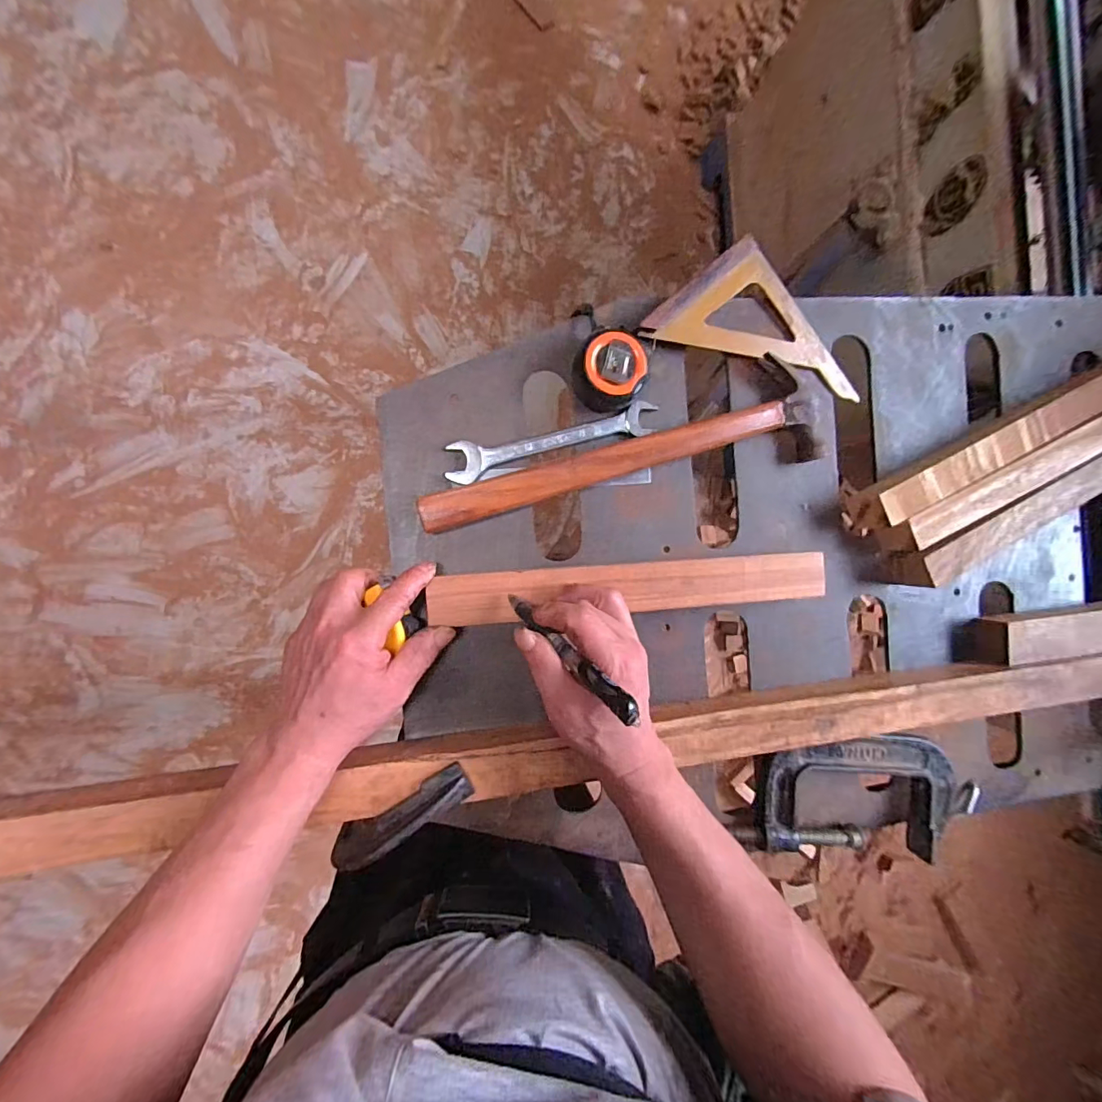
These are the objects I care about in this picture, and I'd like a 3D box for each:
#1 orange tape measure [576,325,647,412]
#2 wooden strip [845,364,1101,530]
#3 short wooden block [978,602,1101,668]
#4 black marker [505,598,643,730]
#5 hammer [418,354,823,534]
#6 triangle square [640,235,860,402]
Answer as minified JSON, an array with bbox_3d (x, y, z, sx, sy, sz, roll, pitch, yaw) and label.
[{"bbox_3d":[0.049,-0.151,0.401,0.054,0.035,0.057,0,92,-6],"label":"orange tape measure"},{"bbox_3d":[0.450,-0.116,0.455,0.378,0.046,0.041,-26,94,-5],"label":"wooden strip"},{"bbox_3d":[0.596,0.073,0.482,0.353,0.038,0.044,-5,92,-6],"label":"short wooden block"},{"bbox_3d":[0.006,0.066,0.324,0.012,0.135,0.018,-49,137,-3],"label":"black marker"},{"bbox_3d":[0.068,-0.081,0.409,0.357,0.028,0.088,-16,96,-8],"label":"hammer"},{"bbox_3d":[0.192,-0.219,0.429,0.213,0.022,0.105,10,92,-9],"label":"triangle square"}]

